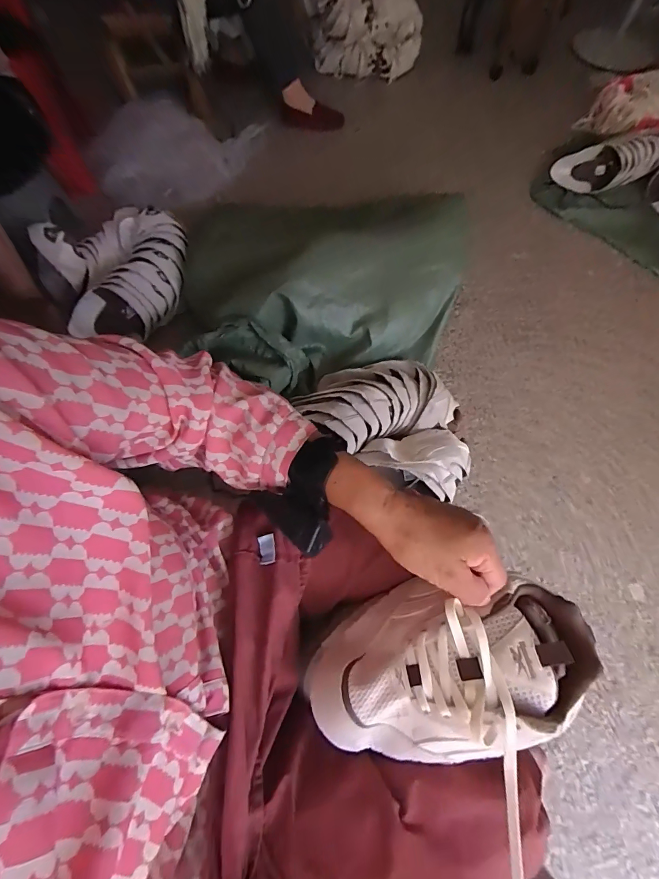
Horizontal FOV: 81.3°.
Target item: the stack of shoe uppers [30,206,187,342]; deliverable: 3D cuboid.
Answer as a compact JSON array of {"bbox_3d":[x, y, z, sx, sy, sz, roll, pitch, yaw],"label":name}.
[{"bbox_3d":[-0.519,-0.440,0.990,0.341,0.162,0.279,-39,72,-18],"label":"stack of shoe uppers"}]

